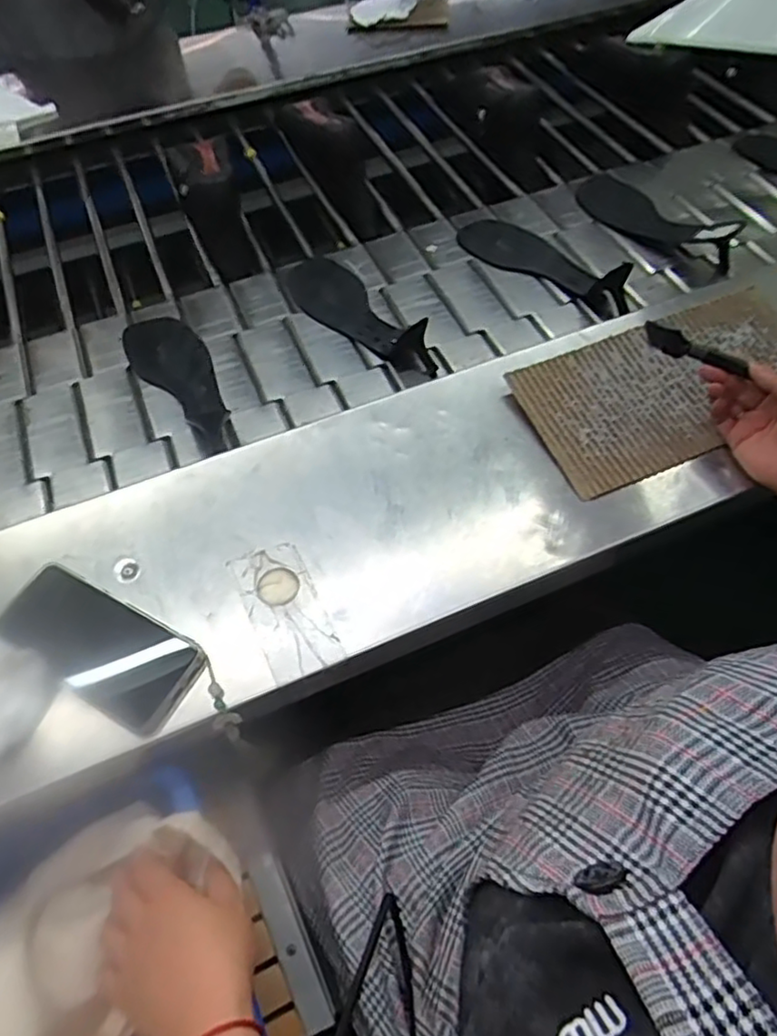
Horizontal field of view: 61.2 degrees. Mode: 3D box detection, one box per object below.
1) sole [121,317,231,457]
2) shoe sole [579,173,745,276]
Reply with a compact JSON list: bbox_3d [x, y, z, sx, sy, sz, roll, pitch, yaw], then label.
[{"bbox_3d":[-0.236,-0.163,0.748,0.082,0.035,0.253,-27,60,-15],"label":"sole"},{"bbox_3d":[0.354,-0.409,0.879,0.096,0.055,0.254,-31,61,-17],"label":"shoe sole"}]

